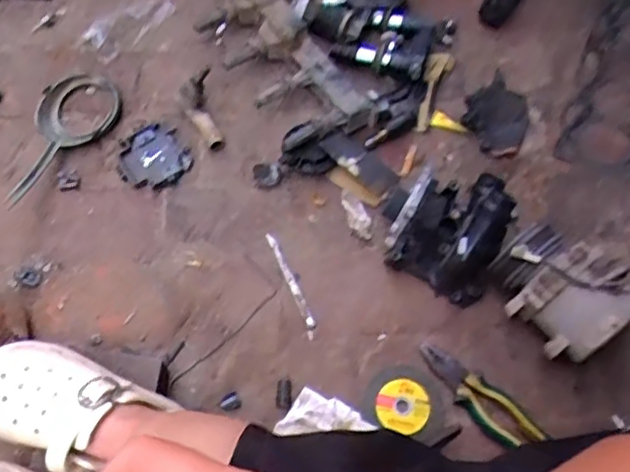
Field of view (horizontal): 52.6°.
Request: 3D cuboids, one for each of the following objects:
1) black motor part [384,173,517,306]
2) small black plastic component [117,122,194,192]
[{"bbox_3d":[0.183,-0.008,0.852,0.144,0.152,0.147,28,70,8],"label":"black motor part"},{"bbox_3d":[-0.225,-0.105,0.885,0.091,0.020,0.090,1,69,-3],"label":"small black plastic component"}]

